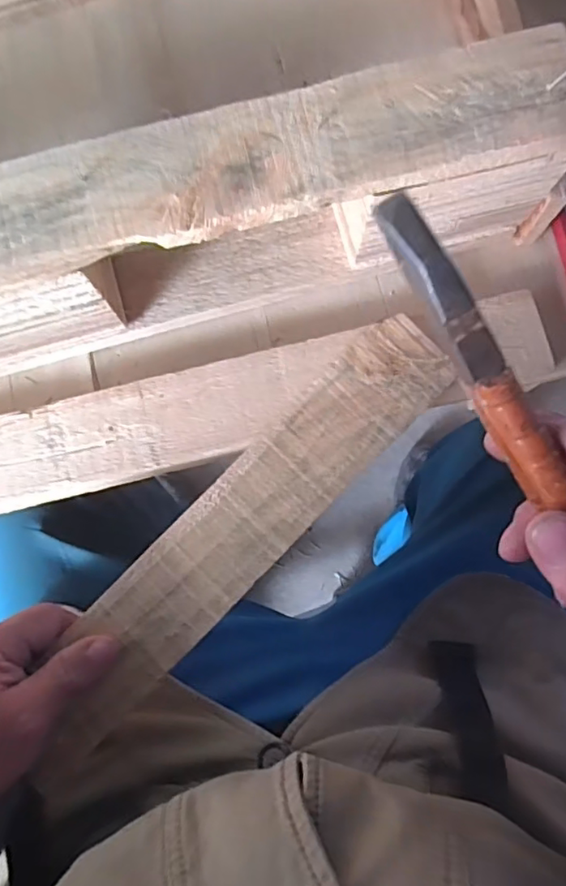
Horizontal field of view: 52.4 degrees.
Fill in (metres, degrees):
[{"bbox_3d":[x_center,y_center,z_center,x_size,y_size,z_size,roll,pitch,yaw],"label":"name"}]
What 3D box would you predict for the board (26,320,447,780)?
[{"bbox_3d":[-0.026,0.053,0.350,0.062,0.010,0.328,42,85,9],"label":"board"}]

